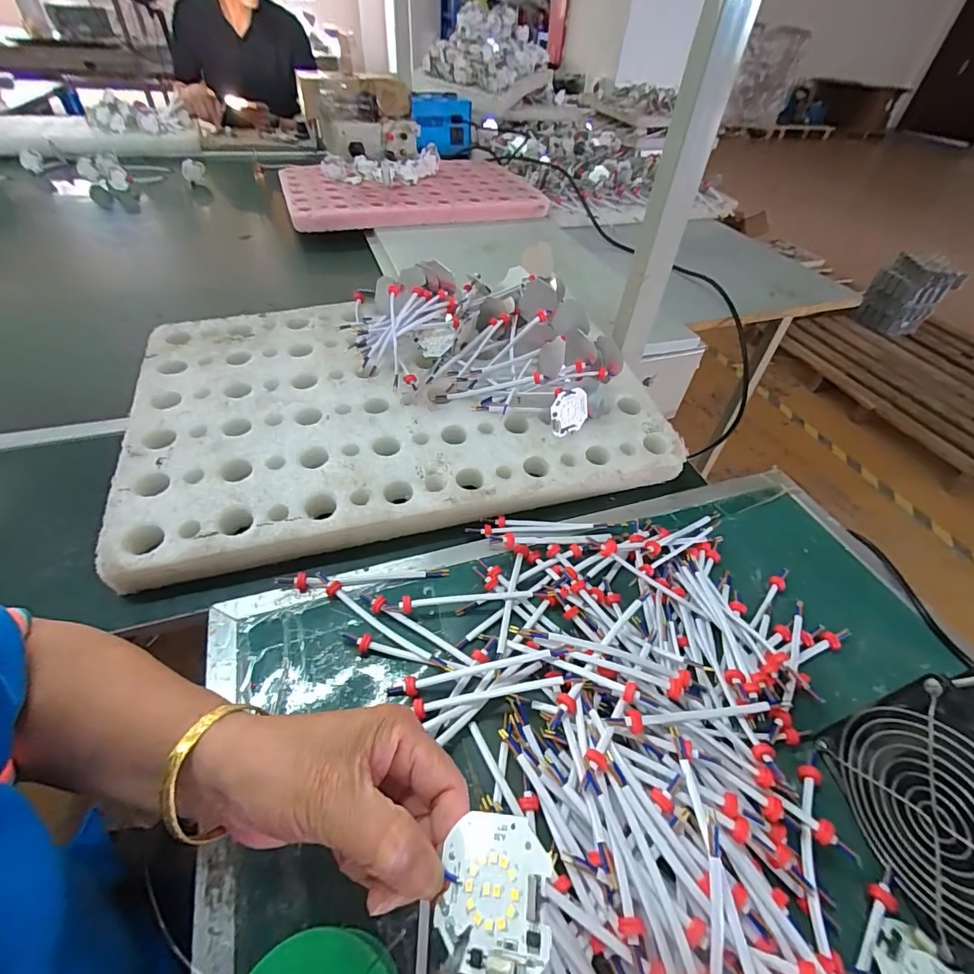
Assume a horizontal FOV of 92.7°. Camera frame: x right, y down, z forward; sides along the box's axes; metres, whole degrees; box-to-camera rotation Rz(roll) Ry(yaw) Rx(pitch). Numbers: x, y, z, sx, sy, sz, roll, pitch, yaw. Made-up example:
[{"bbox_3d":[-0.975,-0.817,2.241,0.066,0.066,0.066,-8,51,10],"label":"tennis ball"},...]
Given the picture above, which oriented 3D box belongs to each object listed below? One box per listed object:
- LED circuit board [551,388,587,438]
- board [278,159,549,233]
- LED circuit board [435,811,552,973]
[{"bbox_3d":[0.086,-0.079,0.487,0.044,0.047,0.004,-27,35,-15],"label":"LED circuit board"},{"bbox_3d":[-0.171,-0.674,1.062,0.549,0.046,0.359,-12,48,-16],"label":"board"},{"bbox_3d":[0.001,0.152,0.175,0.044,0.007,0.047,-12,48,24],"label":"LED circuit board"}]

